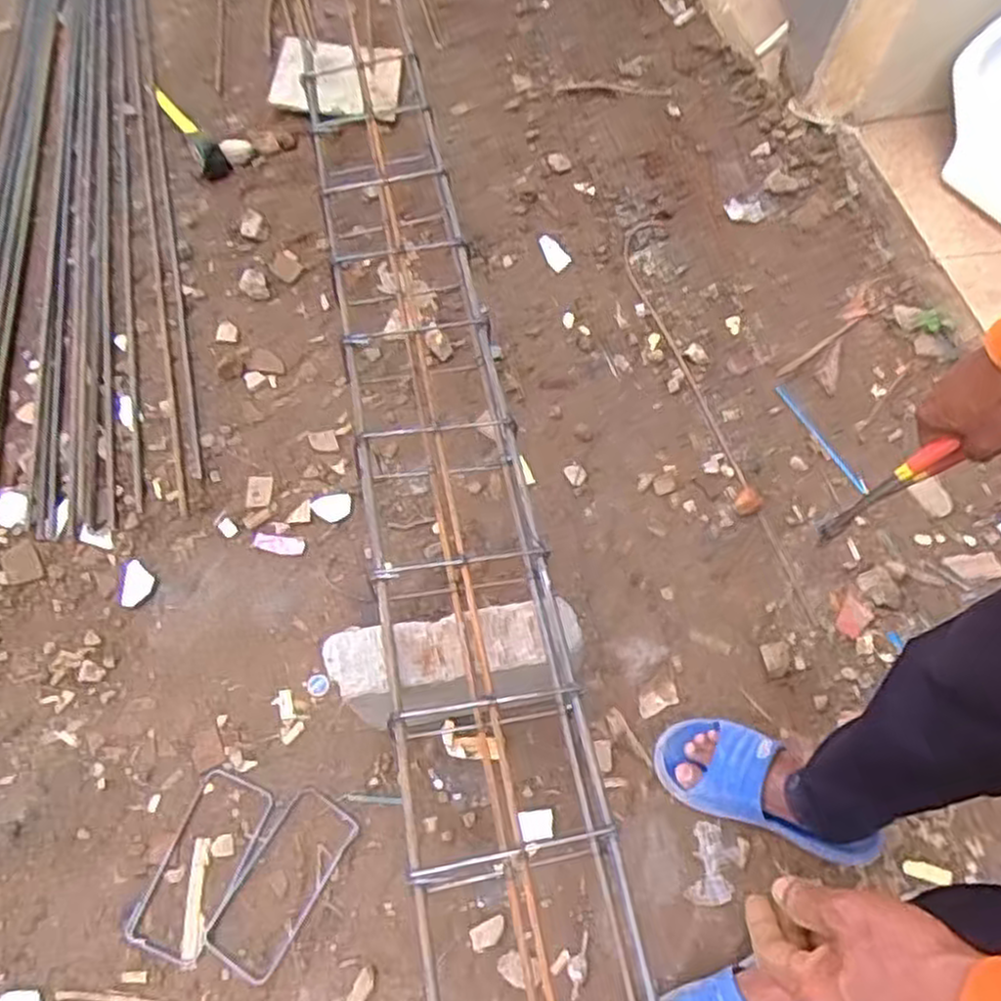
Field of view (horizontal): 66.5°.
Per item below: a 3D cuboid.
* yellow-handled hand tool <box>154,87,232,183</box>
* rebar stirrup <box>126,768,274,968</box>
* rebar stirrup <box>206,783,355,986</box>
[{"bbox_3d":[-0.577,-0.691,1.422,0.044,0.066,0.238,-29,67,-18],"label":"yellow-handled hand tool"},{"bbox_3d":[-0.352,0.426,0.902,0.097,0.004,0.199,19,62,7],"label":"rebar stirrup"},{"bbox_3d":[-0.259,0.451,0.907,0.094,0.009,0.201,29,63,12],"label":"rebar stirrup"}]

